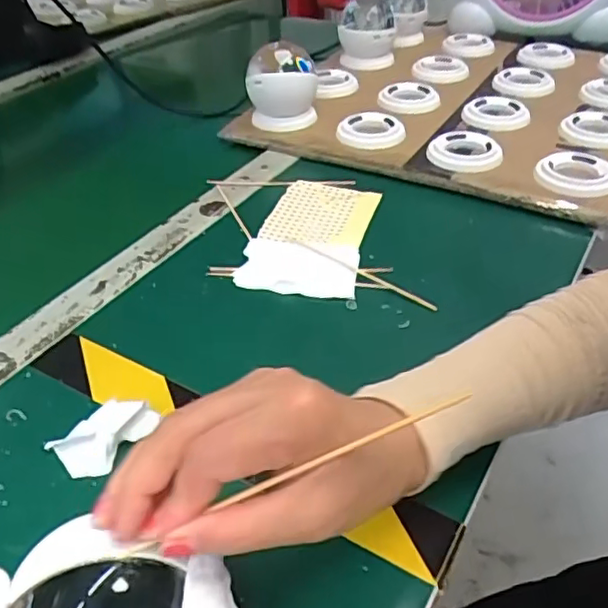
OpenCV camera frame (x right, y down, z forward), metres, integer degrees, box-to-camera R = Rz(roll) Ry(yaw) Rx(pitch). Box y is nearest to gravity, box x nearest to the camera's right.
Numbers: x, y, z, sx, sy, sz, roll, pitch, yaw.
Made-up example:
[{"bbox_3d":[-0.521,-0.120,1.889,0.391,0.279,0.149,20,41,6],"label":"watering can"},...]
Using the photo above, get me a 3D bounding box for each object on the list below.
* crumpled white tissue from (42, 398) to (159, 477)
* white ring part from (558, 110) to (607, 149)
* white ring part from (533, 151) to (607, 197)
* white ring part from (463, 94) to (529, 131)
[{"bbox_3d":[-0.117,0.075,0.362,0.057,0.028,0.036,-27,47,-27],"label":"crumpled white tissue"},{"bbox_3d":[0.314,-0.186,0.659,0.071,0.012,0.090,30,49,32],"label":"white ring part"},{"bbox_3d":[0.254,-0.122,0.579,0.069,0.020,0.070,11,42,14],"label":"white ring part"},{"bbox_3d":[0.216,-0.219,0.698,0.067,0.014,0.076,-1,40,0],"label":"white ring part"}]

